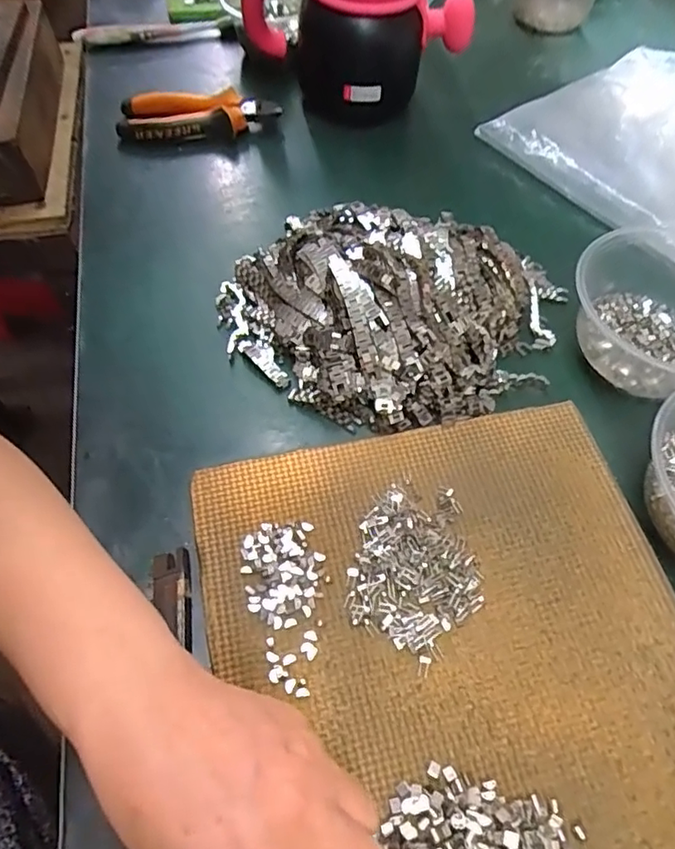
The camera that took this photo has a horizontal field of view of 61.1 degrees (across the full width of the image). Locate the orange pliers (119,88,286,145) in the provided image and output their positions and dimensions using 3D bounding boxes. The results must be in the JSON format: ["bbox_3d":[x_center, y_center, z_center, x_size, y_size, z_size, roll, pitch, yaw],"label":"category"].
[{"bbox_3d":[-0.134,-0.300,0.554,0.153,0.027,0.053,-10,60,-7],"label":"orange pliers"}]

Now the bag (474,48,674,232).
[{"bbox_3d":[0.310,-0.285,0.545,0.259,0.052,0.221,-37,65,-15],"label":"bag"}]

